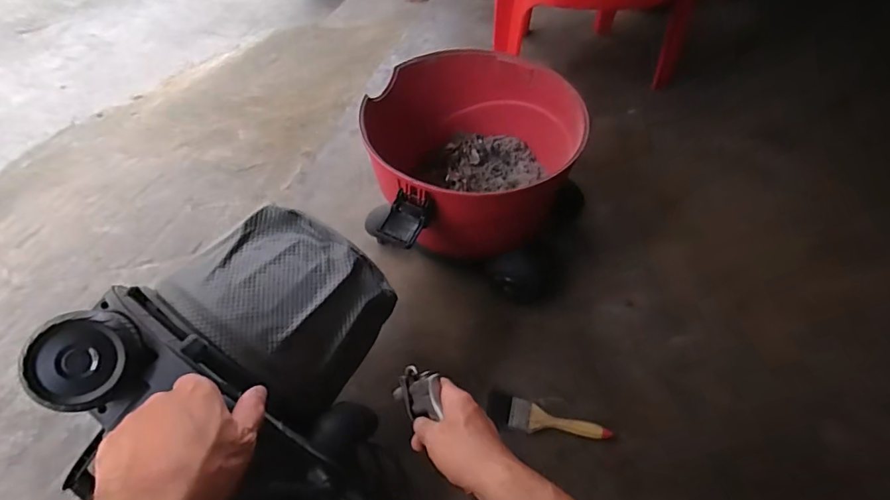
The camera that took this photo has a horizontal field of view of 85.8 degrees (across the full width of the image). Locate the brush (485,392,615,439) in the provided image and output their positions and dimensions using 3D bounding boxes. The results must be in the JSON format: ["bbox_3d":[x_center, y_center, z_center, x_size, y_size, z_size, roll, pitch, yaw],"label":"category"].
[{"bbox_3d":[0.156,0.251,0.719,0.179,0.013,0.053,7,53,3],"label":"brush"}]

